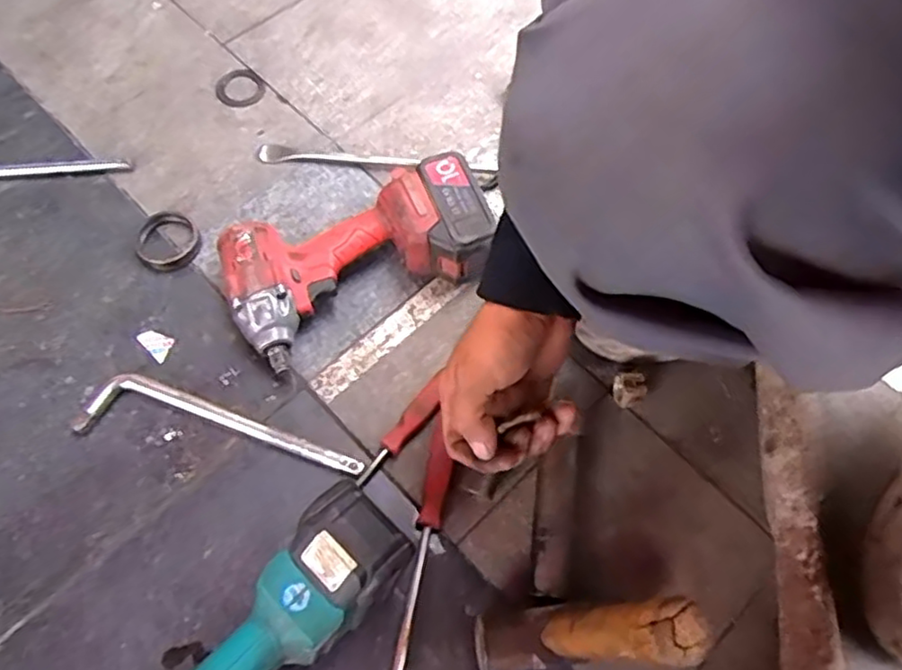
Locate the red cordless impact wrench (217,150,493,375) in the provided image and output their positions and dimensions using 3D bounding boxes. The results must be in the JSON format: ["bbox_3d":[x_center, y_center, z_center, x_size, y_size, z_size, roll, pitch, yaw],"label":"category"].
[{"bbox_3d":[-0.084,-0.073,0.636,0.246,0.078,0.133,-23,66,-12],"label":"red cordless impact wrench"}]

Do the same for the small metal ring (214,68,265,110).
[{"bbox_3d":[-0.238,-0.280,0.766,0.055,0.004,0.053,1,65,-2],"label":"small metal ring"}]

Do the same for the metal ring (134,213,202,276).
[{"bbox_3d":[-0.281,-0.092,0.669,0.062,0.009,0.062,1,65,-2],"label":"metal ring"}]

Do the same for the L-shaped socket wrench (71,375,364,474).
[{"bbox_3d":[-0.199,0.077,0.594,0.248,0.016,0.053,8,65,1],"label":"L-shaped socket wrench"}]

